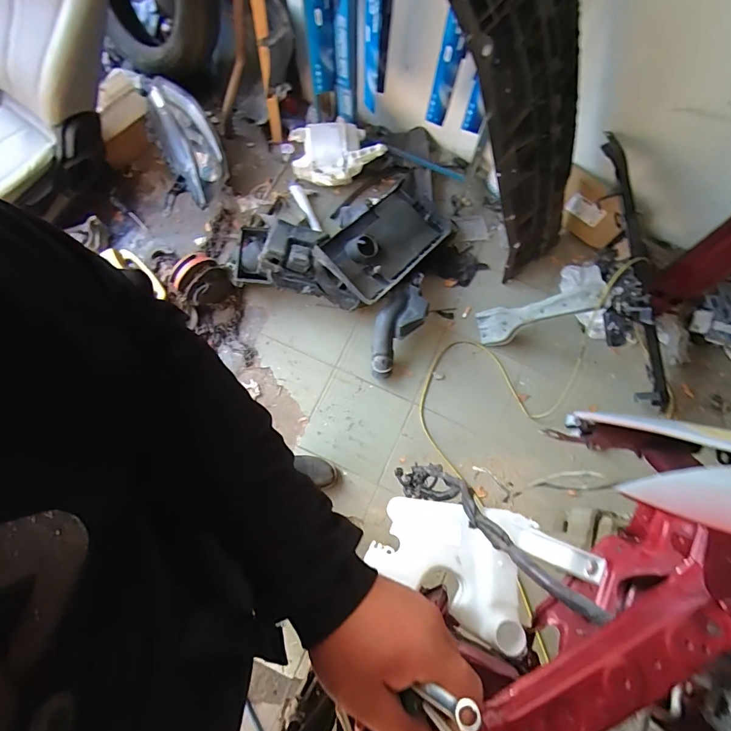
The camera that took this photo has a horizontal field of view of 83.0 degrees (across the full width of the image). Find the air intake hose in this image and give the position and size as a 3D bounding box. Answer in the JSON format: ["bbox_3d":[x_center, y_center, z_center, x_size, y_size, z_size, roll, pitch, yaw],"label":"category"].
[{"bbox_3d":[0.109,-0.141,1.451,0.153,0.128,0.371,33,77,7],"label":"air intake hose"}]

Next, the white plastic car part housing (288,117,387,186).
[{"bbox_3d":[-0.110,-0.797,1.582,0.334,0.172,0.216,-11,76,-5],"label":"white plastic car part housing"}]

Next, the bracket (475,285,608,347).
[{"bbox_3d":[0.576,-0.176,1.392,0.412,0.059,0.120,-18,72,37],"label":"bracket"}]

